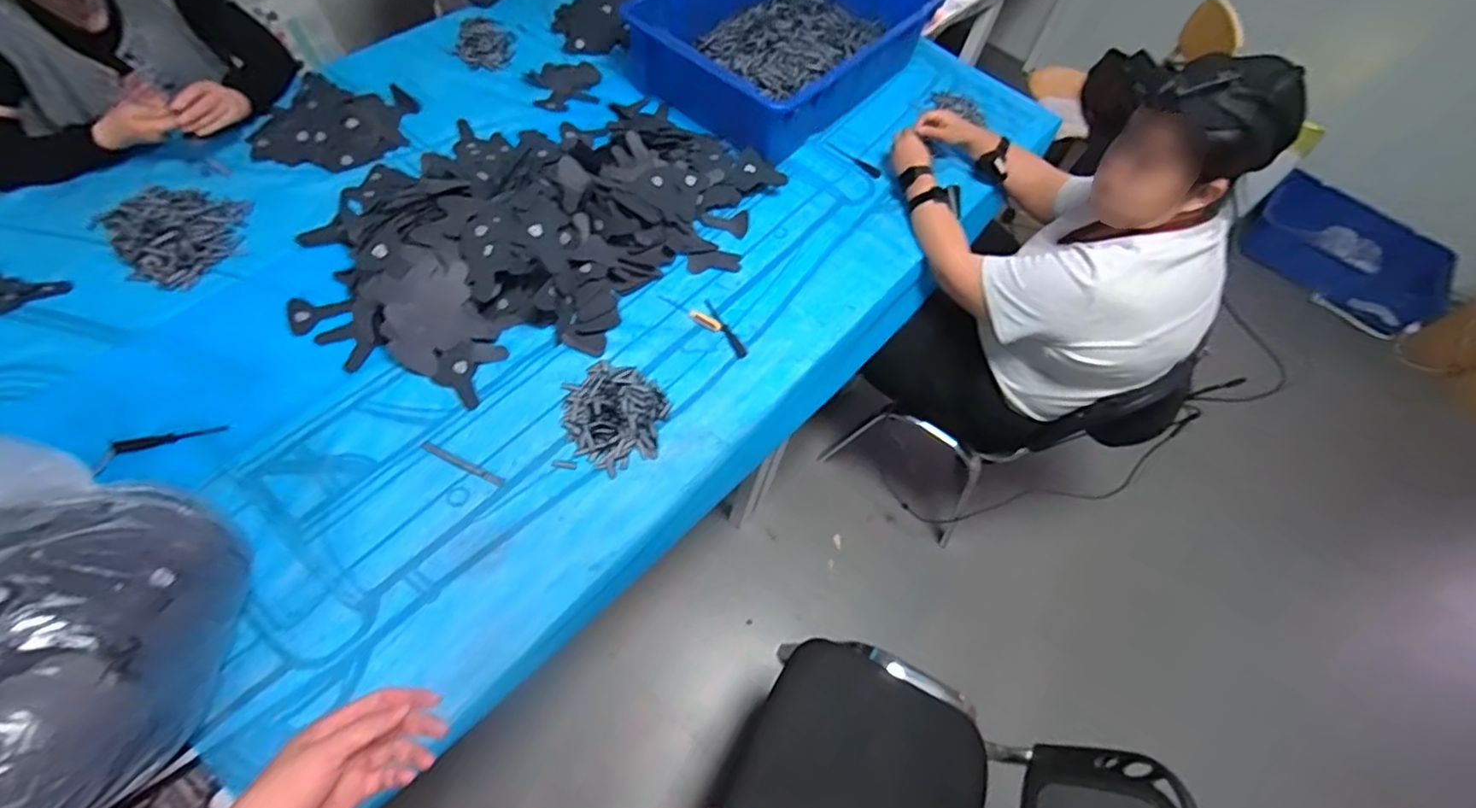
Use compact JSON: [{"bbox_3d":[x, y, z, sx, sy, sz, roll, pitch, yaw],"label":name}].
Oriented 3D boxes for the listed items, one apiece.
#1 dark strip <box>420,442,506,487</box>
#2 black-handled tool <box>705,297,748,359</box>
[{"bbox_3d":[-0.397,0.086,0.917,0.139,0.004,0.014,24,60,8],"label":"dark strip"},{"bbox_3d":[-0.023,-0.129,1.065,0.018,0.009,0.130,-23,65,-18],"label":"black-handled tool"}]

